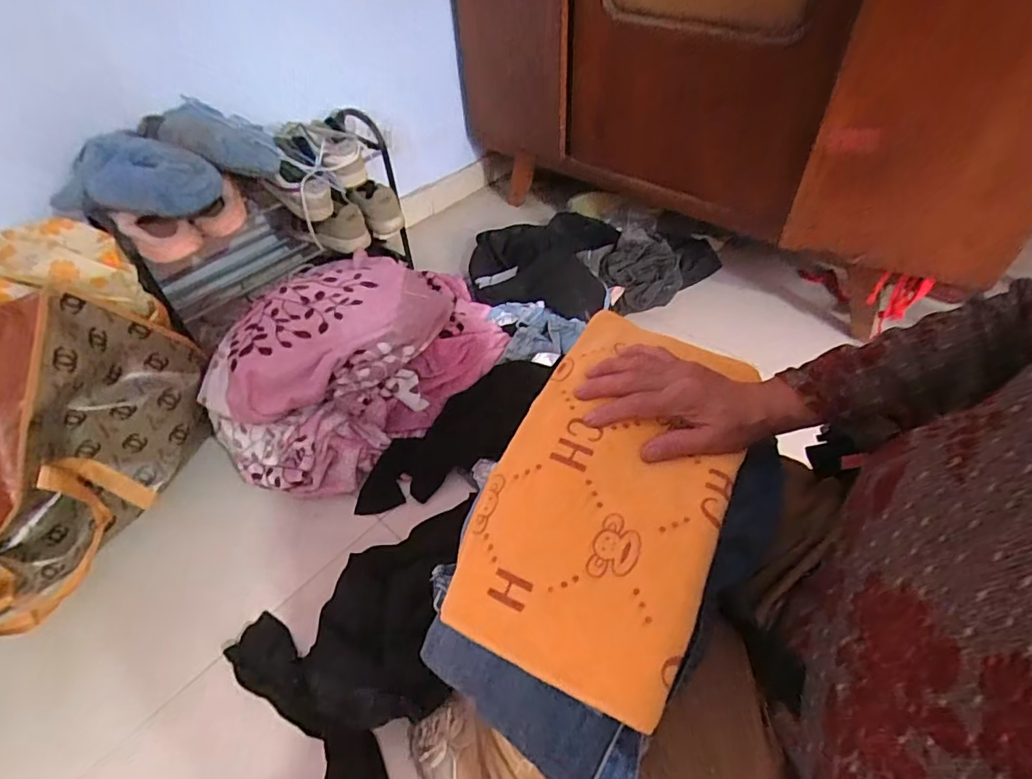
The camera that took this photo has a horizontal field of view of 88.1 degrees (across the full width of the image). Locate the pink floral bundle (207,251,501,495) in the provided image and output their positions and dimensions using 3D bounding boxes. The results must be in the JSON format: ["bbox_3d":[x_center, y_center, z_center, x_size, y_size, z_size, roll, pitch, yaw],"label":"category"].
[{"bbox_3d":[-0.290,-0.062,1.054,0.317,0.248,0.577,31,57,28],"label":"pink floral bundle"}]

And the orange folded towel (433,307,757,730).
[{"bbox_3d":[0.081,0.071,0.447,0.182,0.036,0.322,19,62,24],"label":"orange folded towel"}]

